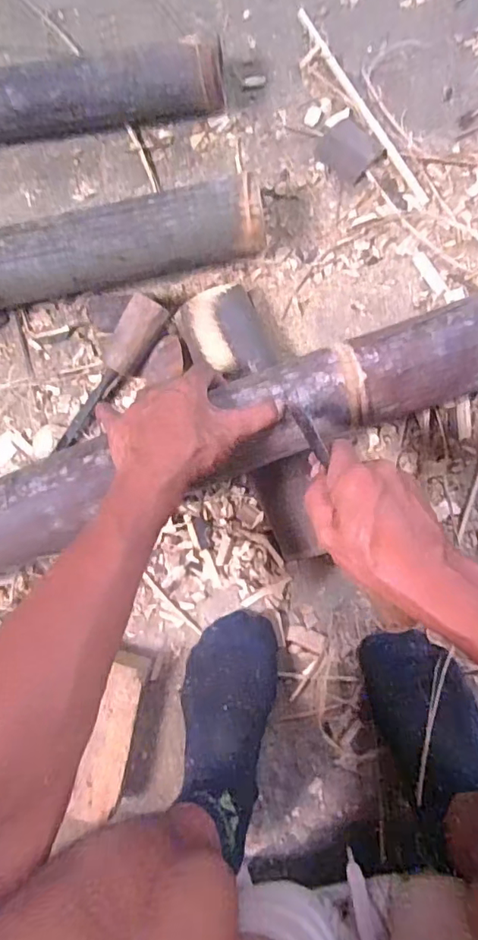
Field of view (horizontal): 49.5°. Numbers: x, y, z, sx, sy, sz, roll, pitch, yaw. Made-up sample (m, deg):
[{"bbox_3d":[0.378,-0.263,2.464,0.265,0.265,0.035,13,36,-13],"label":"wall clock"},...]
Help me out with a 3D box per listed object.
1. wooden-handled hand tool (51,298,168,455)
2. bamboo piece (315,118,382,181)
[{"bbox_3d":[-0.133,-0.096,0.538,0.041,0.038,0.182,32,92,4],"label":"wooden-handled hand tool"},{"bbox_3d":[0.117,-0.336,0.543,0.052,0.010,0.058,-38,87,4],"label":"bamboo piece"}]

